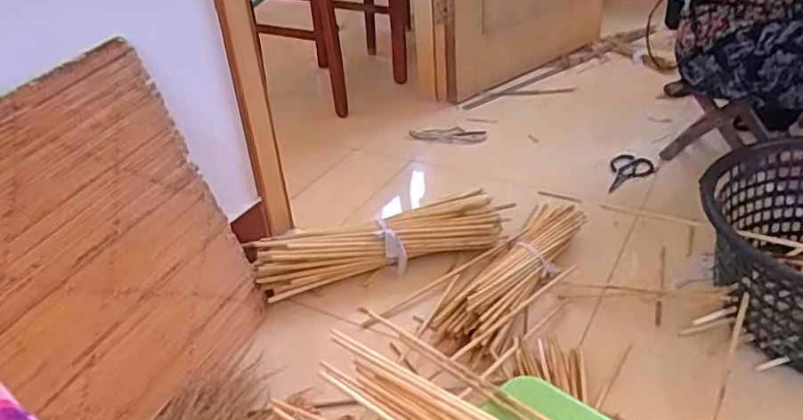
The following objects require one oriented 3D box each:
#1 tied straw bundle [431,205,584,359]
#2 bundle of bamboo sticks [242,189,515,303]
[{"bbox_3d":[0.239,0.114,1.226,0.132,0.082,0.454,21,41,35],"label":"tied straw bundle"},{"bbox_3d":[-0.025,0.072,1.269,0.530,0.112,0.101,-12,33,-11],"label":"bundle of bamboo sticks"}]

